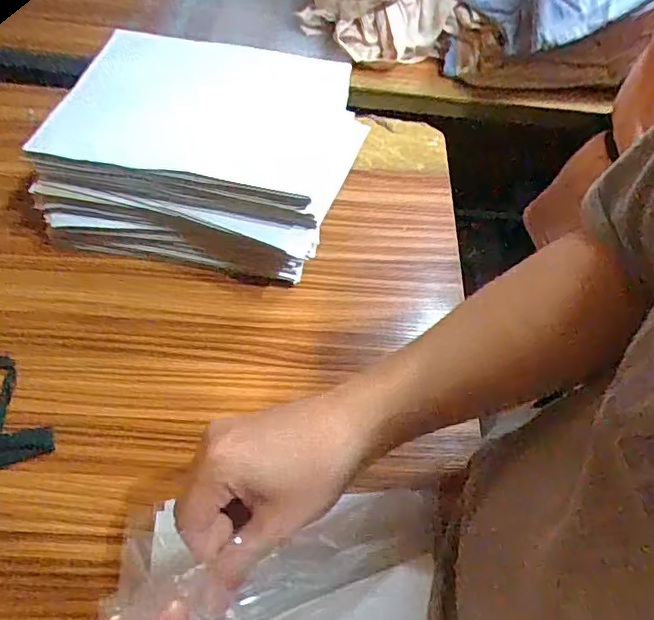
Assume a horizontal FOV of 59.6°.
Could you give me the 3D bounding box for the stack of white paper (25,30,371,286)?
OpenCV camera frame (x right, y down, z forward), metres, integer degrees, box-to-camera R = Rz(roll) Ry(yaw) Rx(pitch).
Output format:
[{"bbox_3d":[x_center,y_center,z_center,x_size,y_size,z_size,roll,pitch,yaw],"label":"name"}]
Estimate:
[{"bbox_3d":[-0.118,-0.156,0.587,0.291,0.126,0.218,9,56,1],"label":"stack of white paper"}]

